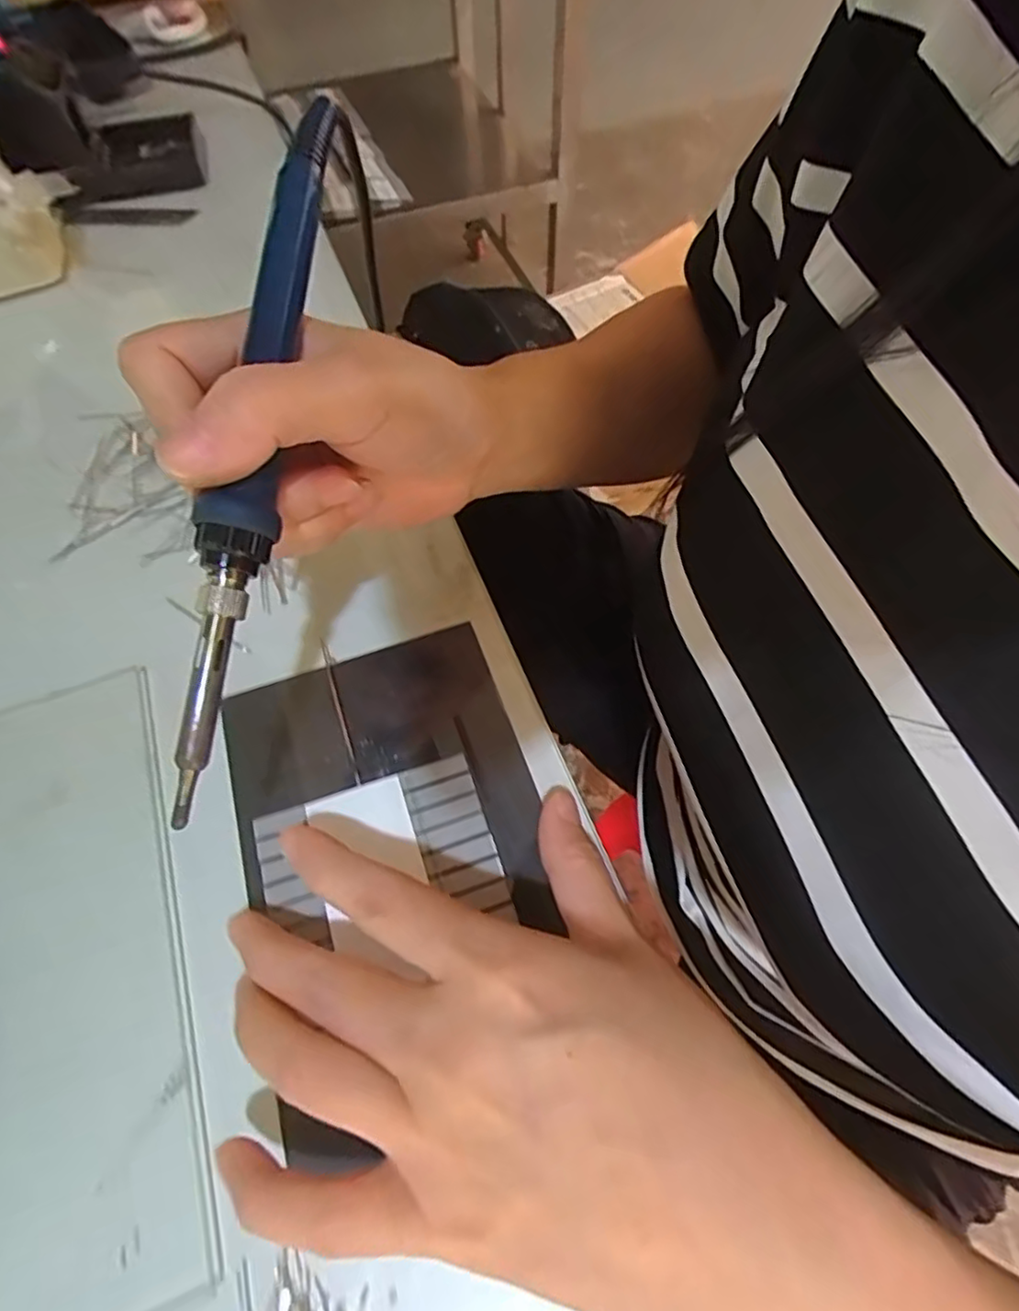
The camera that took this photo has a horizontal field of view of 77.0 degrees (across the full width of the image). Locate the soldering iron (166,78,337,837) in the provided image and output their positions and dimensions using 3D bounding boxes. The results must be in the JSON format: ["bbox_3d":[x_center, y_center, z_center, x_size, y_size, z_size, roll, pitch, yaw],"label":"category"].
[{"bbox_3d":[-0.072,-0.062,0.181,0.016,0.015,0.212,8,84,6],"label":"soldering iron"}]

